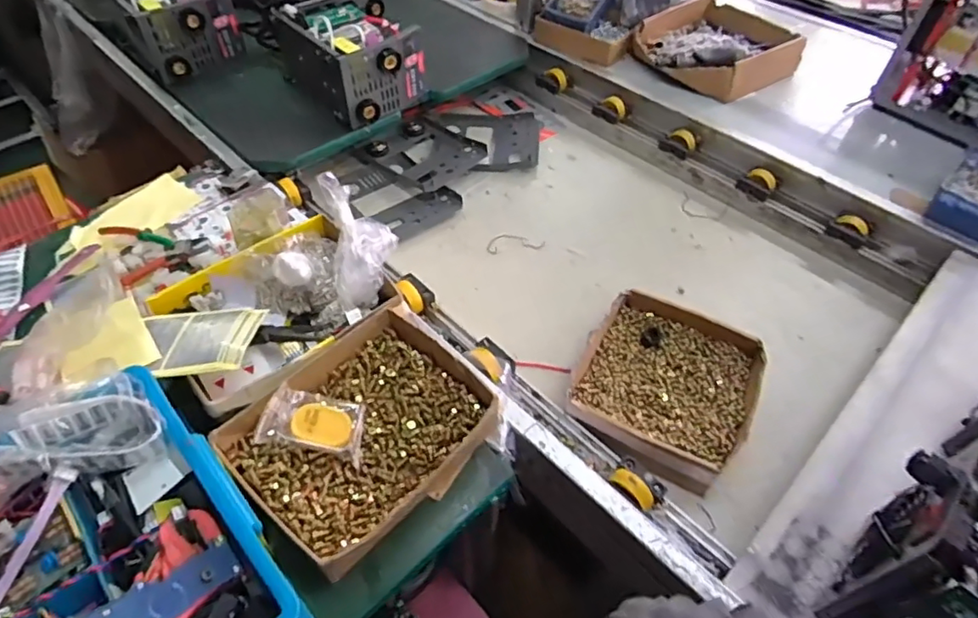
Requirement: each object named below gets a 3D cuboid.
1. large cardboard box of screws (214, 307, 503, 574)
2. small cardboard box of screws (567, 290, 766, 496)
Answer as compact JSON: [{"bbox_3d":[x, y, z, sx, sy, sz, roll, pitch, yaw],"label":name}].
[{"bbox_3d":[-0.111,0.112,0.539,0.184,0.051,0.229,35,58,24],"label":"large cardboard box of screws"},{"bbox_3d":[0.211,0.089,0.683,0.197,0.058,0.227,29,56,21],"label":"small cardboard box of screws"}]

